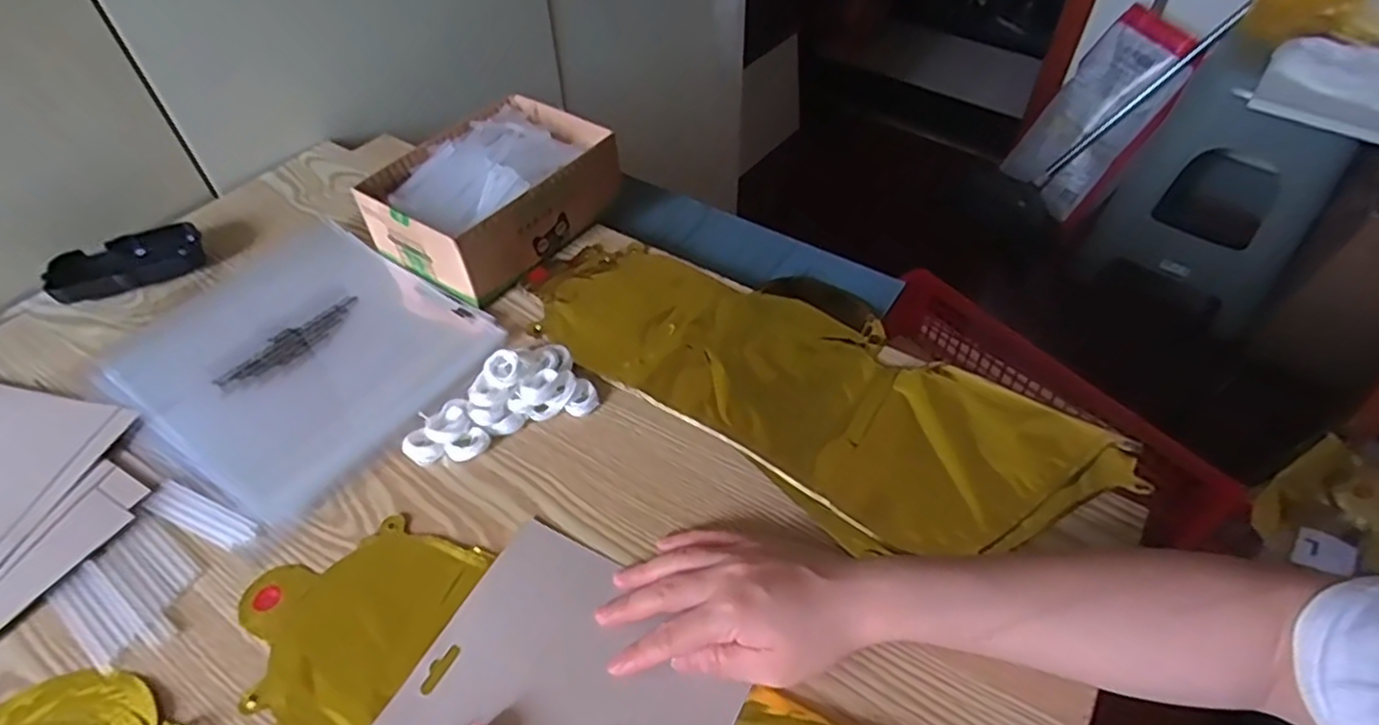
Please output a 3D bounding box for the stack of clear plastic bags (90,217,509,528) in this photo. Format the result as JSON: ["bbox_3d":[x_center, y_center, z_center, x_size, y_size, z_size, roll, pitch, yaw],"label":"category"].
[{"bbox_3d":[-0.293,-0.012,0.529,0.237,0.010,0.203,28,55,23],"label":"stack of clear plastic bags"}]

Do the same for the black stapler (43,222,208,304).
[{"bbox_3d":[-0.461,-0.082,0.581,0.105,0.024,0.056,-28,54,-22],"label":"black stapler"}]

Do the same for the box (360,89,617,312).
[{"bbox_3d":[-0.163,-0.144,0.595,0.127,0.071,0.181,28,54,23],"label":"box"}]

